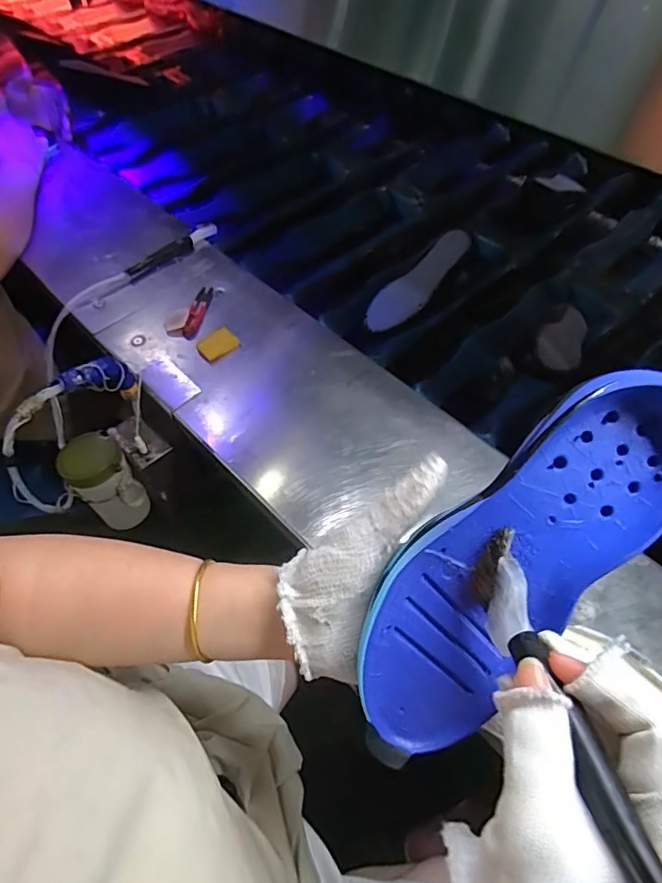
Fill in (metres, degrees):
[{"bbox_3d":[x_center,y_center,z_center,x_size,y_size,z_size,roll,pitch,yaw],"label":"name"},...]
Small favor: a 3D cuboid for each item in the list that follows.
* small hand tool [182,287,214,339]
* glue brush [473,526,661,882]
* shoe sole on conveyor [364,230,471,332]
[{"bbox_3d":[-0.190,-0.185,0.737,0.023,0.008,0.106,4,56,2],"label":"small hand tool"},{"bbox_3d":[0.096,0.107,0.213,0.018,0.037,0.162,-5,35,-8],"label":"glue brush"},{"bbox_3d":[0.135,-0.241,0.789,0.200,0.010,0.065,-42,73,-1],"label":"shoe sole on conveyor"}]

